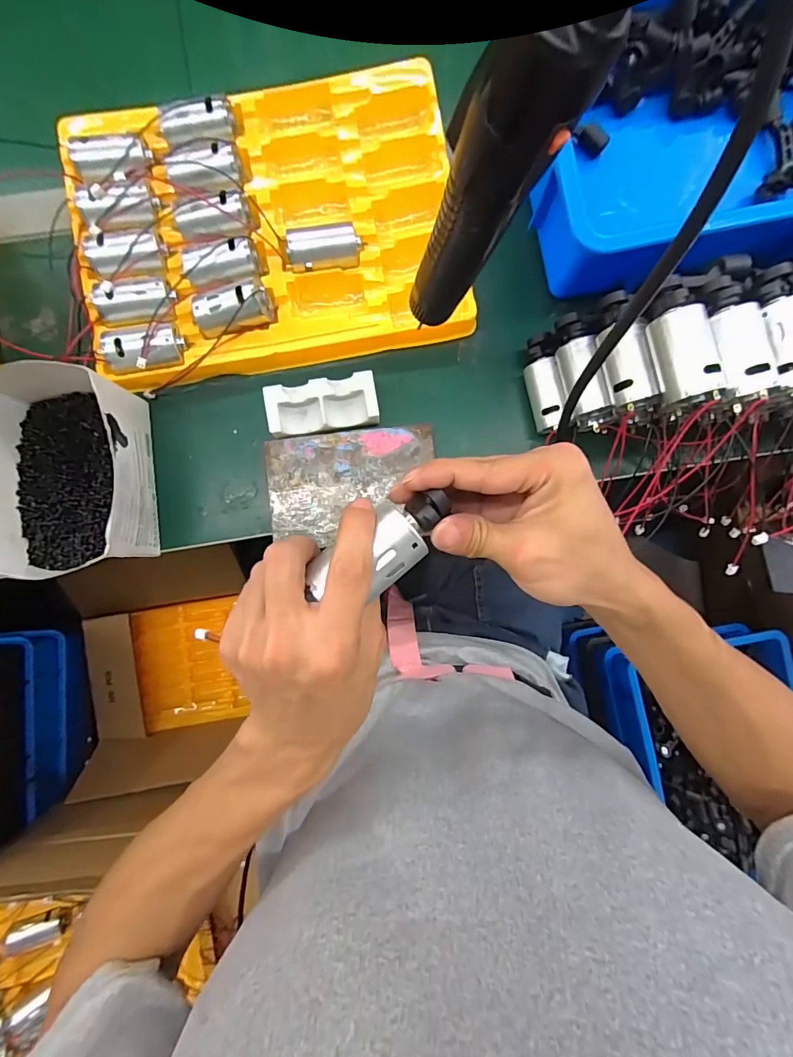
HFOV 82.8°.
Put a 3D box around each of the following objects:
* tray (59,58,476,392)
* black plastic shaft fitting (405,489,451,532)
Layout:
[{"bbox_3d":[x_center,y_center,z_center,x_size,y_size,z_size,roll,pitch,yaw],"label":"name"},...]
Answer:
[{"bbox_3d":[-0.111,-0.260,0.386,0.326,0.031,0.241,-13,88,-2],"label":"tray"},{"bbox_3d":[0.016,-0.011,0.229,0.019,0.013,0.018,-38,89,-3],"label":"black plastic shaft fitting"}]

